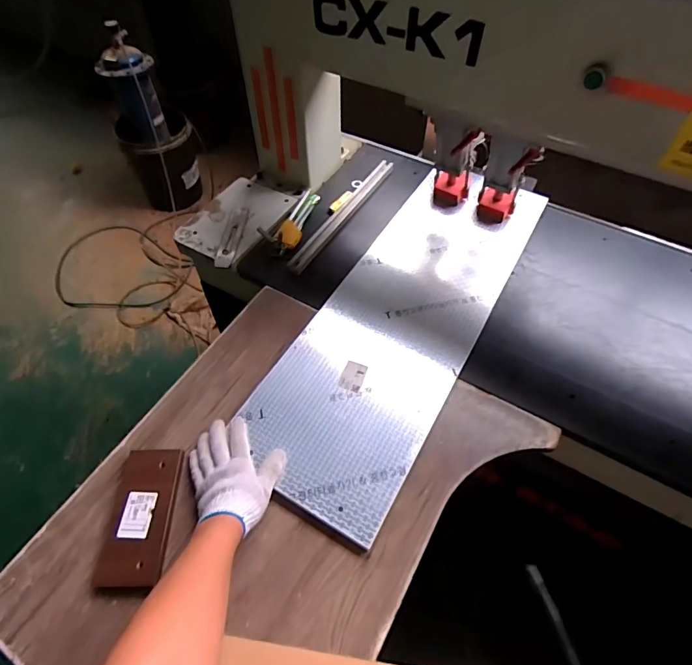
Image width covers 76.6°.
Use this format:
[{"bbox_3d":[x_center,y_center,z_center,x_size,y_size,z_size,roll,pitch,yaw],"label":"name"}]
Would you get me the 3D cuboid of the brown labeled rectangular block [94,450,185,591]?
[{"bbox_3d":[-0.294,0.261,0.632,0.088,0.024,0.180,-1,55,0],"label":"brown labeled rectangular block"}]

